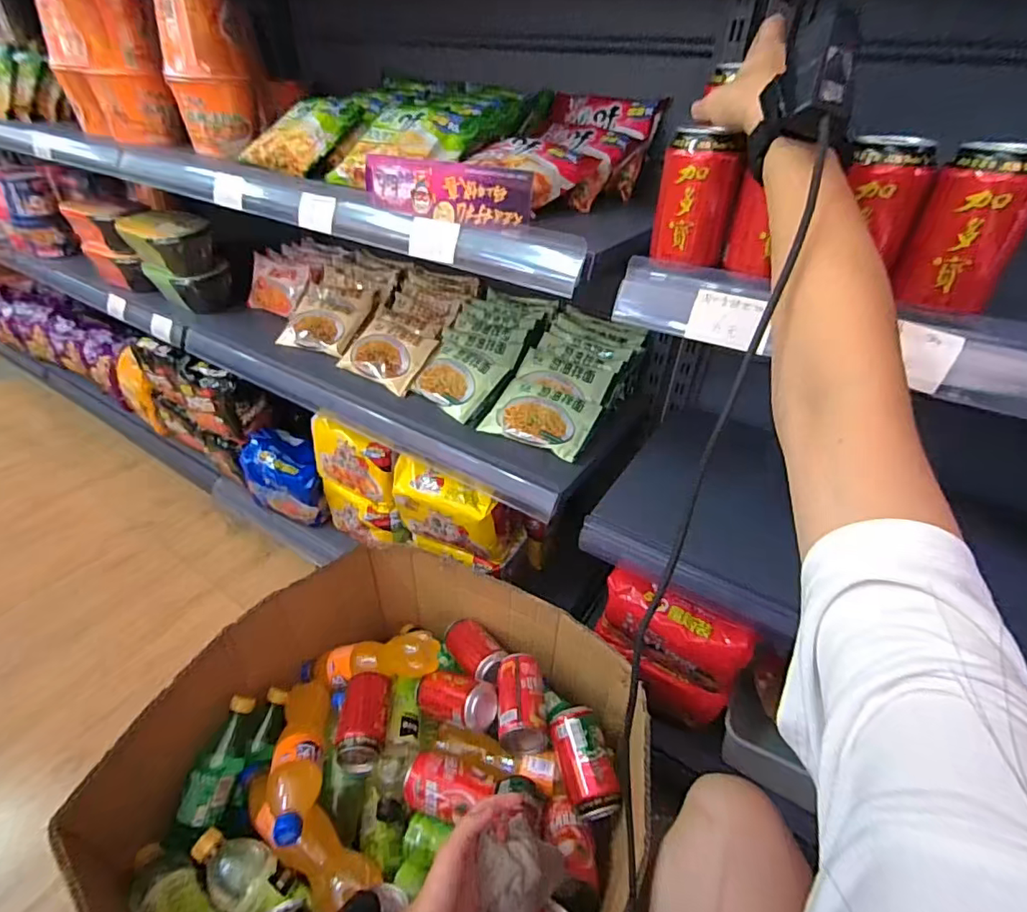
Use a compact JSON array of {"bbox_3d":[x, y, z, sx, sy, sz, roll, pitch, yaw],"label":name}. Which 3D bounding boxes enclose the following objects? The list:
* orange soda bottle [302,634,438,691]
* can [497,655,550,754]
[{"bbox_3d":[-0.221,0.315,0.780,0.243,0.057,0.061,-16,33,21],"label":"orange soda bottle"},{"bbox_3d":[0.009,0.335,0.713,0.062,0.058,0.123,-1,39,-5],"label":"can"}]

